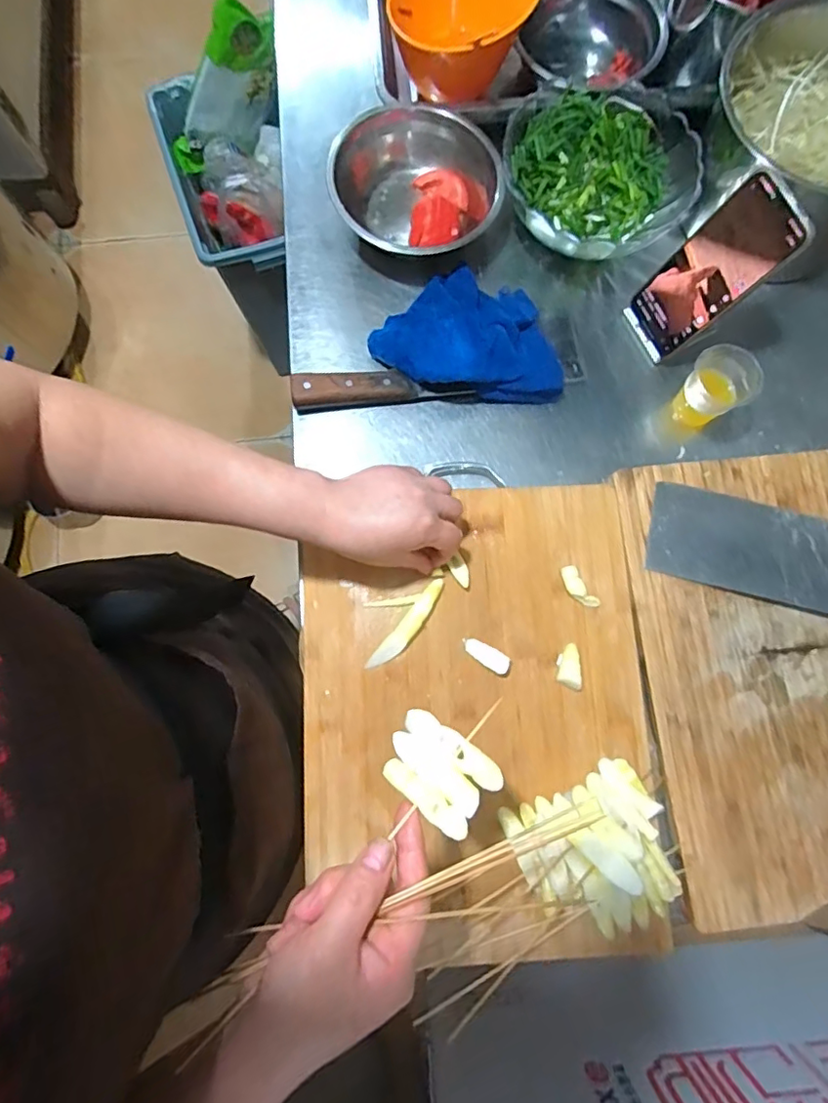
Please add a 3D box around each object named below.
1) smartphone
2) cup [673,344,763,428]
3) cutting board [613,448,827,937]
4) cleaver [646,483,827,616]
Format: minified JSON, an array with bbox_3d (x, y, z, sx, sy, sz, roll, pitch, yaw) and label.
[{"bbox_3d":[0.266,-0.251,0.500,0.013,0.159,0.073,-20,80,-33],"label":"smartphone"},{"bbox_3d":[0.282,-0.154,0.522,0.057,0.072,0.060,0,80,-1],"label":"cup"},{"bbox_3d":[0.347,0.099,0.481,0.287,0.023,0.391,-6,80,-2],"label":"cutting board"},{"bbox_3d":[0.376,0.015,0.487,0.318,0.031,0.087,16,80,2],"label":"cleaver"}]

